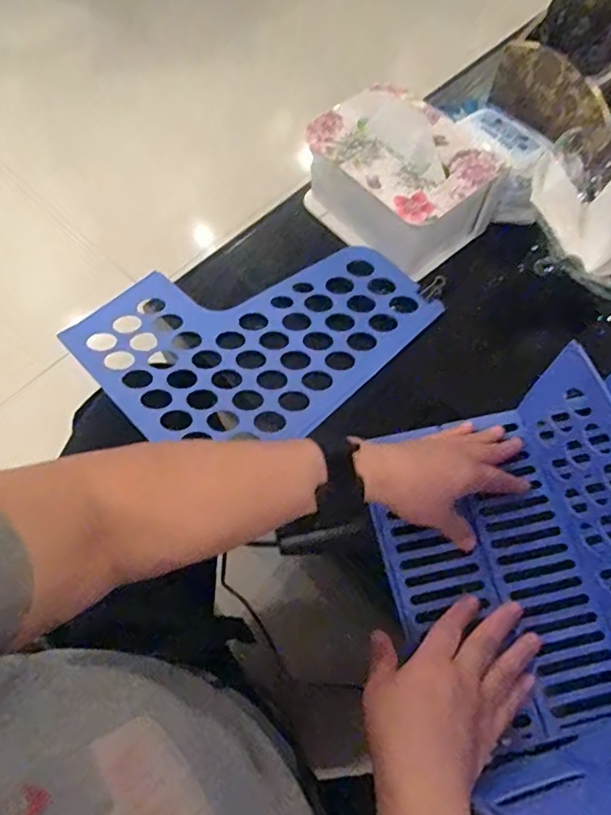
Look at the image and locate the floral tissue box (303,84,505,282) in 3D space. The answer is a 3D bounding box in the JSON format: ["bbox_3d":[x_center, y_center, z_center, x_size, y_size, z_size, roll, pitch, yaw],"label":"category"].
[{"bbox_3d":[0.094,-0.236,0.558,0.121,0.102,0.164,-37,70,-16],"label":"floral tissue box"}]

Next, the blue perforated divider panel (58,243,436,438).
[{"bbox_3d":[-0.053,-0.083,0.548,0.299,0.010,0.245,-41,72,-14],"label":"blue perforated divider panel"}]

